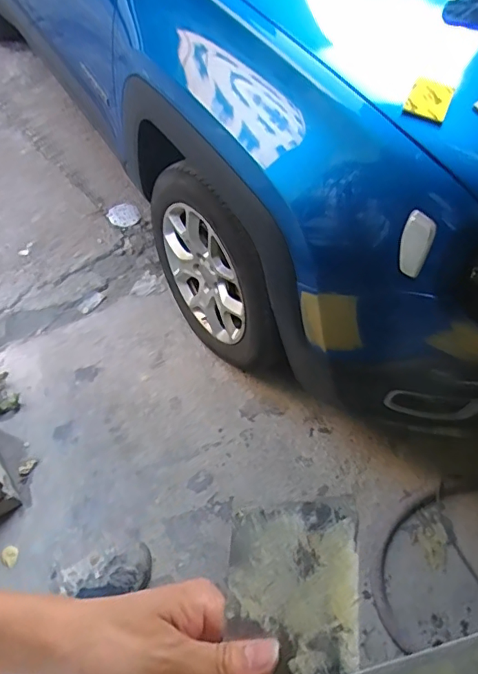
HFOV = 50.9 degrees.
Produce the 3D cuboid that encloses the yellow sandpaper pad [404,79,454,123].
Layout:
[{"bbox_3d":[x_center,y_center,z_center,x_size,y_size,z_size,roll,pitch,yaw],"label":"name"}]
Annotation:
[{"bbox_3d":[0.350,-0.436,0.922,0.075,0.009,0.086,24,75,-4],"label":"yellow sandpaper pad"}]

